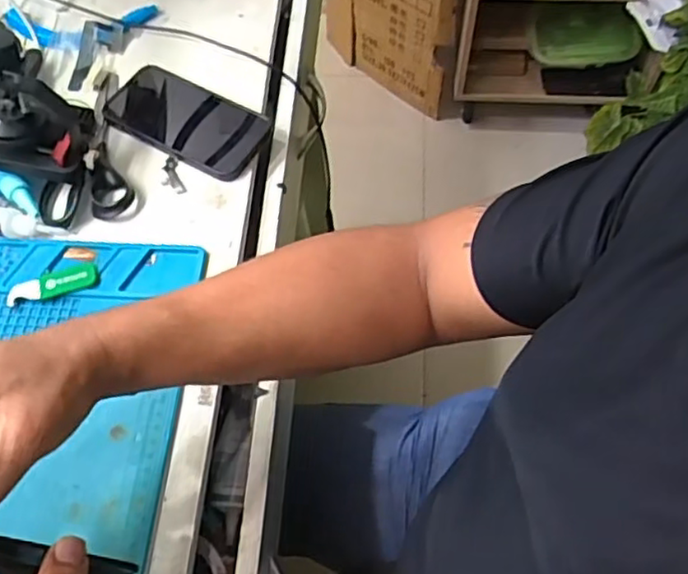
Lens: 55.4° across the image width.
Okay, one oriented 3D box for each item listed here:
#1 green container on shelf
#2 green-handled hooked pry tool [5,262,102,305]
[{"bbox_3d":[0.477,-0.501,1.300,0.210,0.107,0.057,1,62,4],"label":"green container on shelf"},{"bbox_3d":[-0.233,-0.002,0.525,0.071,0.007,0.024,-18,62,-6],"label":"green-handled hooked pry tool"}]

